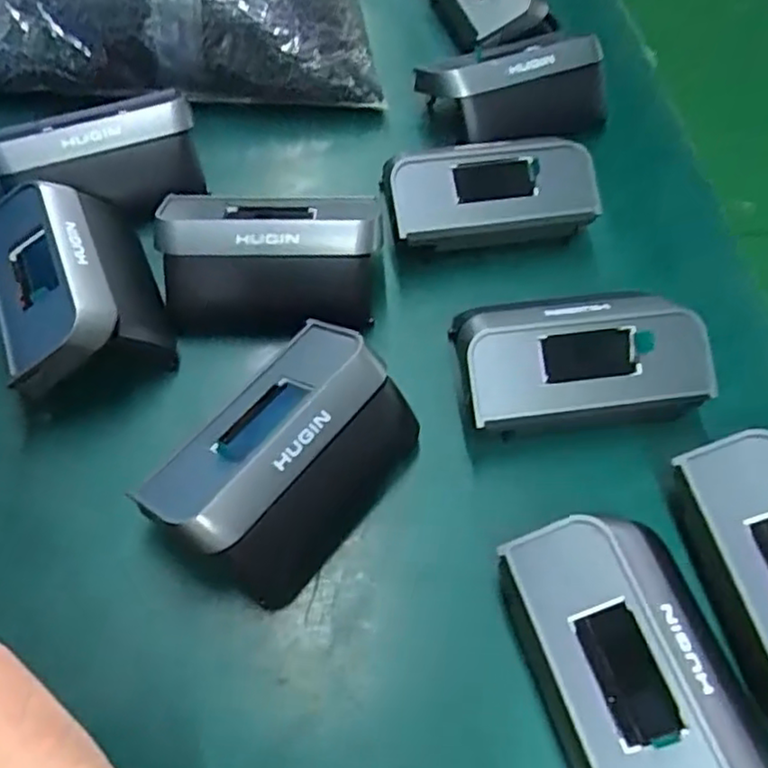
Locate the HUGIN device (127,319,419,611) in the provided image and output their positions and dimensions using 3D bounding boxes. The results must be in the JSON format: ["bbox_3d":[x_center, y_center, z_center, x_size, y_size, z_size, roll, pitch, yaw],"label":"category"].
[{"bbox_3d":[-0.027,0.020,0.193,0.047,0.031,0.072,35,63,17],"label":"HUGIN device"}]

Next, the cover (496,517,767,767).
[{"bbox_3d":[0.058,0.070,0.164,0.040,0.029,0.073,-13,60,-12],"label":"cover"}]

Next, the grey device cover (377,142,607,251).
[{"bbox_3d":[0.037,-0.068,0.245,0.073,0.023,0.032,-6,59,-8],"label":"grey device cover"}]

